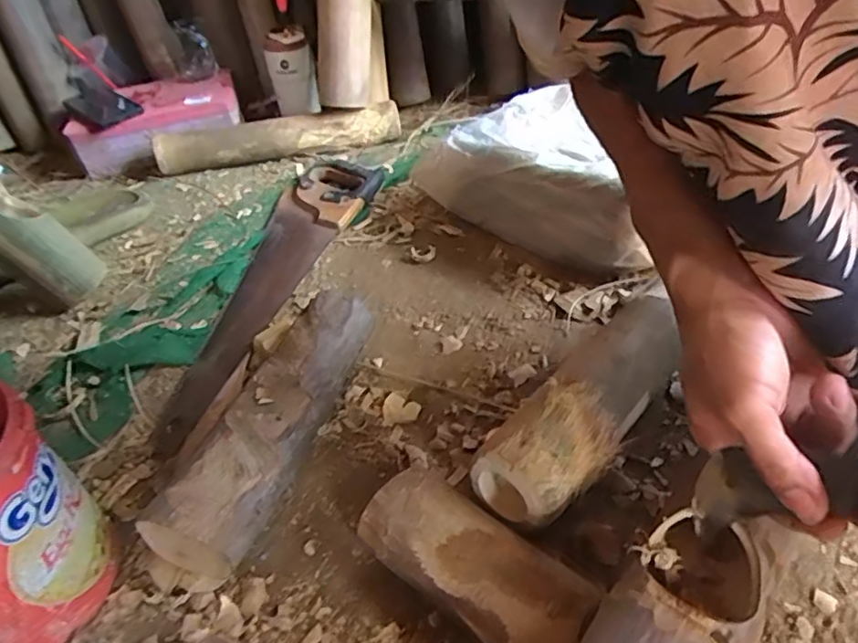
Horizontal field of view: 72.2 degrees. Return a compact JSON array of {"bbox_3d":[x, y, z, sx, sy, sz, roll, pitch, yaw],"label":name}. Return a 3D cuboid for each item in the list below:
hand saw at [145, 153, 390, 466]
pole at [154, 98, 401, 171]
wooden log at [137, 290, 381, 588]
[{"bbox_3d":[-0.195,-0.064,0.695,0.115,0.022,0.489,8,41,16],"label":"hand saw"},{"bbox_3d":[-0.244,-0.307,0.977,0.395,0.059,0.065,-14,40,-10],"label":"pole"},{"bbox_3d":[-0.124,0.077,0.499,0.067,0.069,0.269,7,41,15],"label":"wooden log"}]

